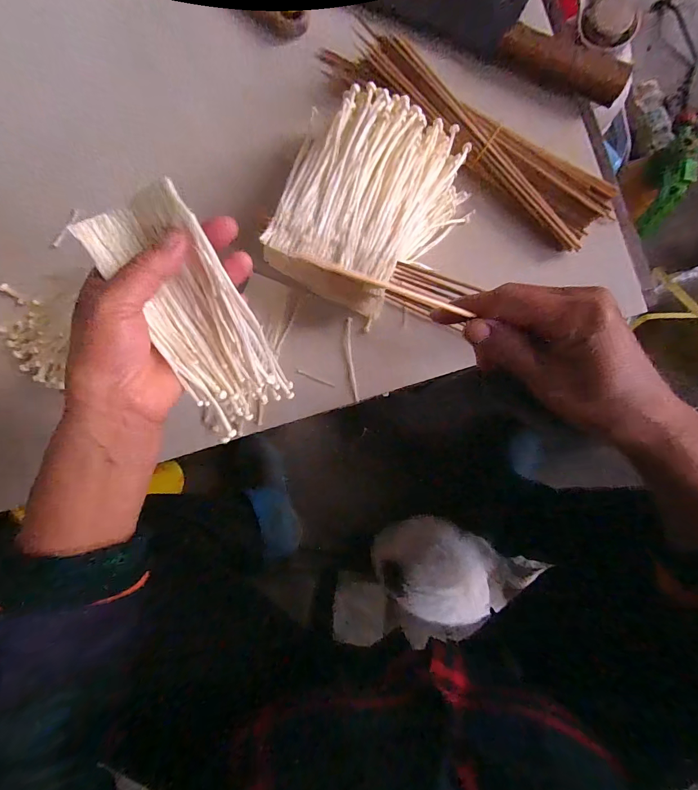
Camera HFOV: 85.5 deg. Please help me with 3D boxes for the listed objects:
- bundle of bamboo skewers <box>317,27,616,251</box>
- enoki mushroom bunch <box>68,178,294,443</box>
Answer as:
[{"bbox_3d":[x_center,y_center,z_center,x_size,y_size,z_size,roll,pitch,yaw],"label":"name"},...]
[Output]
[{"bbox_3d":[0.103,-0.232,0.329,0.277,0.025,0.050,38,90,2],"label":"bundle of bamboo skewers"},{"bbox_3d":[-0.093,-0.047,0.237,0.060,0.026,0.144,-27,112,1],"label":"enoki mushroom bunch"}]

